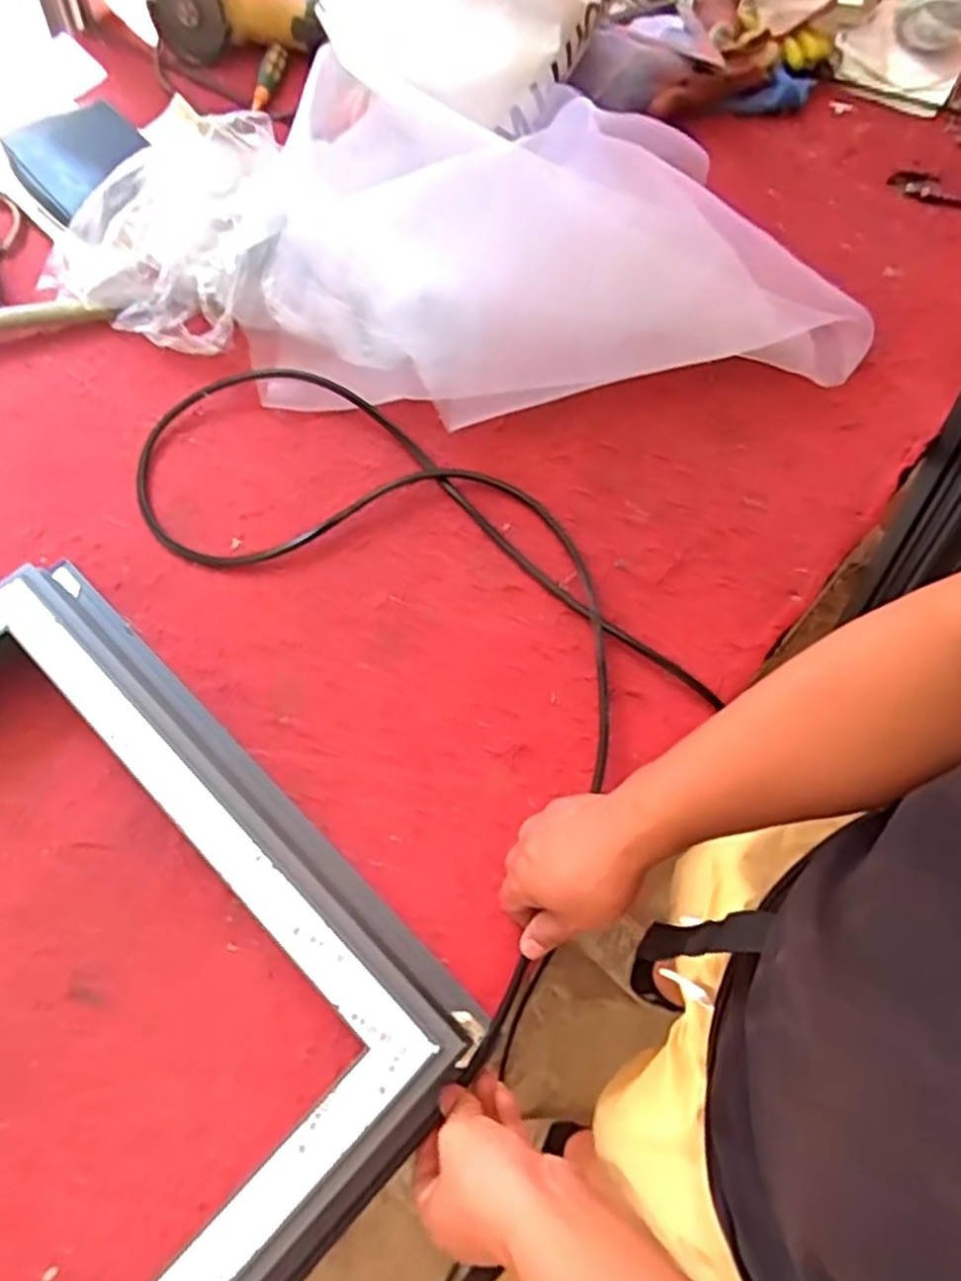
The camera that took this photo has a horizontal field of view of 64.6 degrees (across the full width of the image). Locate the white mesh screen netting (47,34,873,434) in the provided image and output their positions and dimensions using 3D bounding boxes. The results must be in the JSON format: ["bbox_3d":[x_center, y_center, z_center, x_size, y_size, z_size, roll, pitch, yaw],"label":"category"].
[{"bbox_3d":[-0.031,-0.419,0.824,0.894,0.149,0.324,-2,66,-2],"label":"white mesh screen netting"}]

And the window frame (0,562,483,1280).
[{"bbox_3d":[-0.476,0.390,0.485,0.554,0.068,0.870,40,71,15],"label":"window frame"}]

